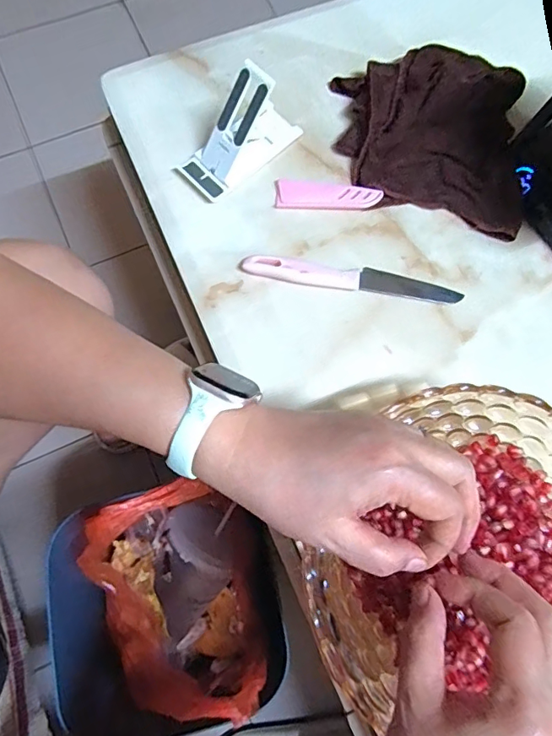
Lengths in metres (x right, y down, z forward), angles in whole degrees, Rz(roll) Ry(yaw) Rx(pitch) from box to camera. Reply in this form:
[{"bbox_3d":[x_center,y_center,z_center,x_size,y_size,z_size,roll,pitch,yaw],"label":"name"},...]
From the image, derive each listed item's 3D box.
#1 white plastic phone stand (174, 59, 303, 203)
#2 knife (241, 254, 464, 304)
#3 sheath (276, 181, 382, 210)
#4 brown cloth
[{"bbox_3d":[-0.034,-0.217,0.429,0.117,0.070,0.056,-40,79,-12],"label":"white plastic phone stand"},{"bbox_3d":[0.068,-0.080,0.426,0.193,0.011,0.026,8,74,1],"label":"knife"},{"bbox_3d":[0.049,-0.163,0.450,0.098,0.007,0.027,2,74,-1],"label":"sheath"},{"bbox_3d":[0.146,-0.220,0.453,0.170,0.034,0.173,7,74,1],"label":"brown cloth"}]

